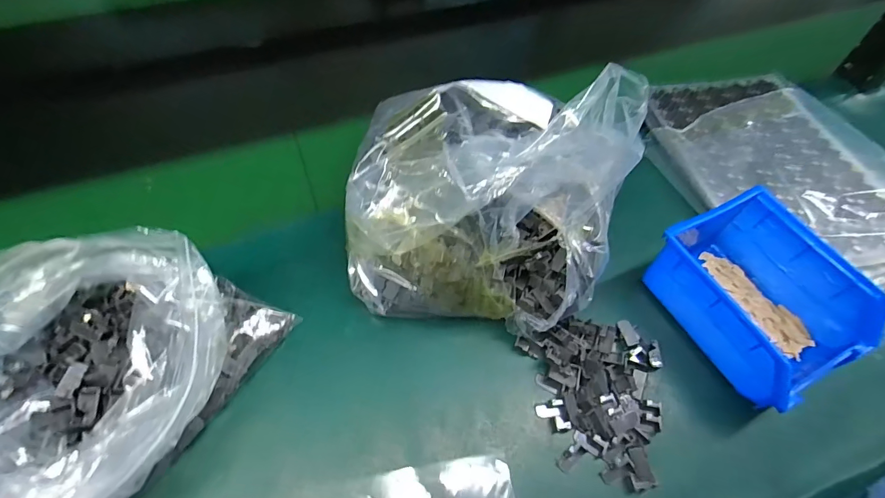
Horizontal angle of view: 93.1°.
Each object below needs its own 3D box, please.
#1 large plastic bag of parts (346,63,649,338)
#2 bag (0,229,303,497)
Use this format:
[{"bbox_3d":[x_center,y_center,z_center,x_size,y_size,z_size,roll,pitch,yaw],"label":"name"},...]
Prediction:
[{"bbox_3d":[0.027,-0.030,0.312,0.183,0.160,0.134,14,56,7],"label":"large plastic bag of parts"},{"bbox_3d":[-0.229,0.088,0.272,0.159,0.109,0.199,19,58,10],"label":"bag"}]

